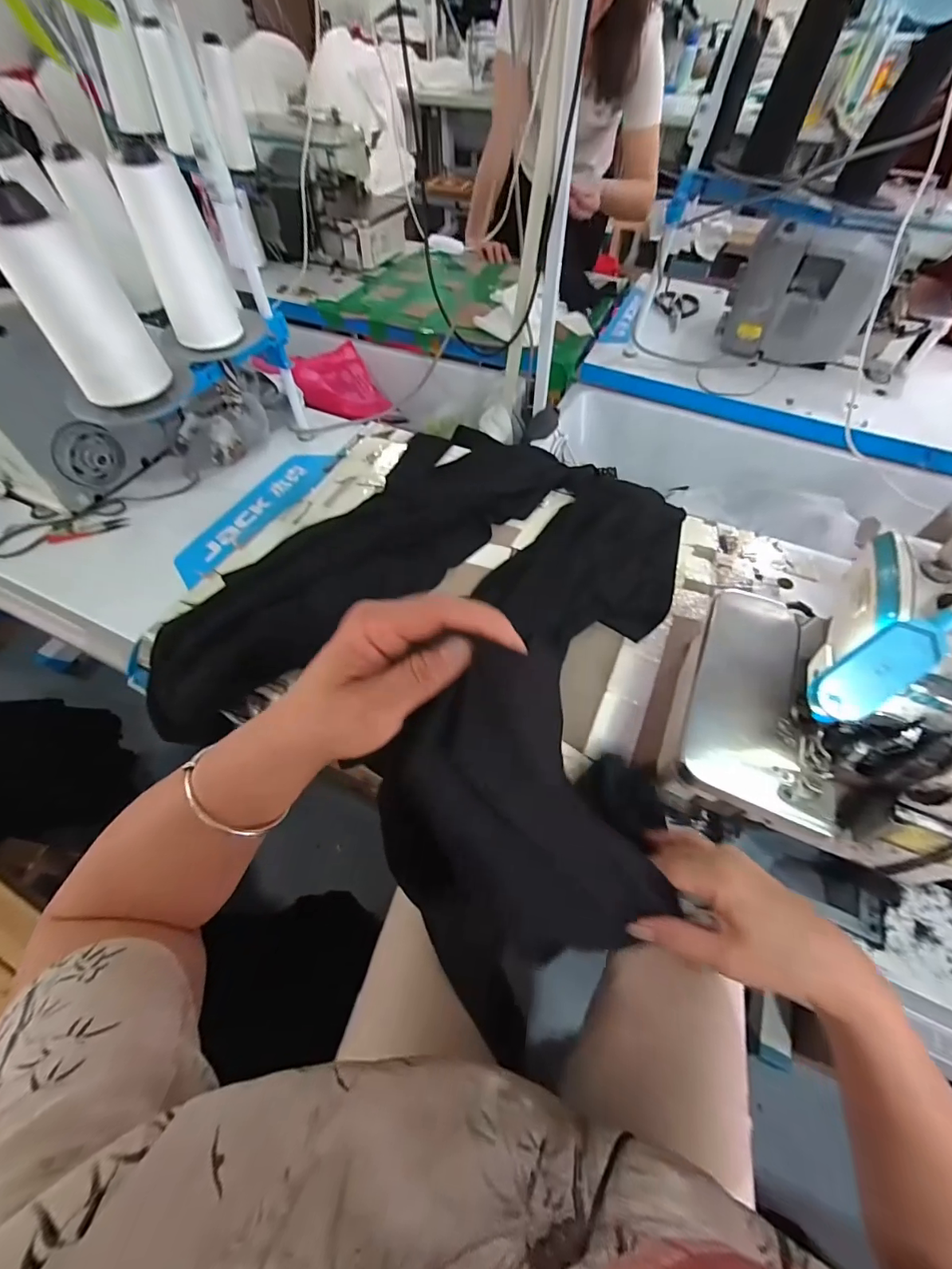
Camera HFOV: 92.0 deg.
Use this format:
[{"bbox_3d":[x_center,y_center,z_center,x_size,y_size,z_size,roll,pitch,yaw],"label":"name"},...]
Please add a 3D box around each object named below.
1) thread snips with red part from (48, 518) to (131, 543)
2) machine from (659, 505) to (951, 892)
[{"bbox_3d":[-0.541,-0.151,0.649,0.106,0.014,0.036,-10,57,-6],"label":"thread snips with red part"},{"bbox_3d":[0.371,0.075,0.354,0.333,0.232,0.198,20,58,12],"label":"machine"}]

